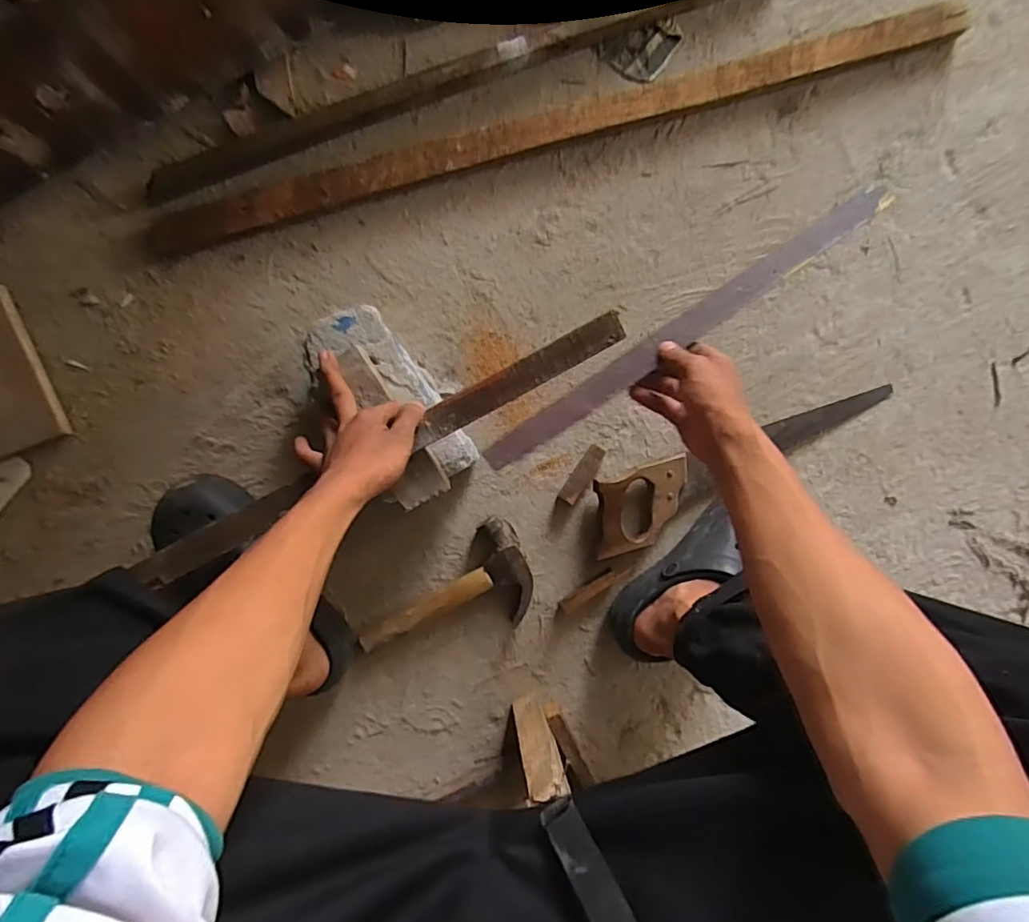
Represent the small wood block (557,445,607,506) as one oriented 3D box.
[{"bbox_3d":[0.083,0.016,0.667,0.021,0.014,0.077,32,90,-5],"label":"small wood block"}]

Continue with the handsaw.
[{"bbox_3d":[0.293,0.011,0.678,0.411,0.033,0.093,-17,94,-3],"label":"handsaw"}]

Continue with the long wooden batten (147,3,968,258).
[{"bbox_3d":[0.063,-0.399,0.640,0.969,0.033,0.049,-17,94,-3],"label":"long wooden batten"}]

